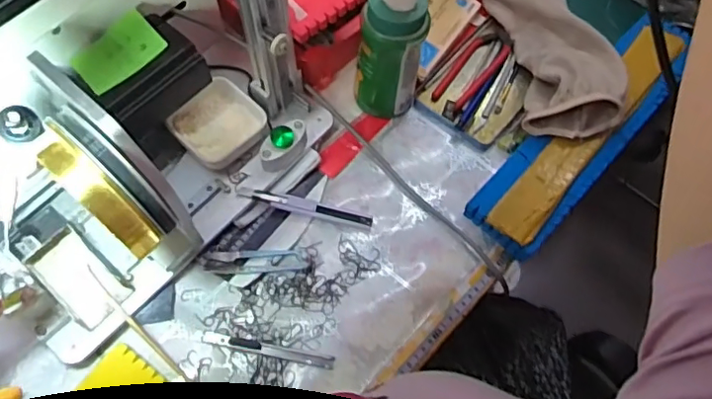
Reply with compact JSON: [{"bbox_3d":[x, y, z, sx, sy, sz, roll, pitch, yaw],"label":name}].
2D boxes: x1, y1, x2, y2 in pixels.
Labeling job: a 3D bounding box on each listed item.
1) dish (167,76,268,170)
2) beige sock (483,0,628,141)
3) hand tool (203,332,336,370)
[{"bbox_3d":[-0.140,-0.078,0.578,0.081,0.021,0.079,-42,73,-18],"label":"dish"},{"bbox_3d":[0.212,-0.182,0.626,0.095,0.069,0.265,-5,66,-4],"label":"beige sock"},{"bbox_3d":[-0.081,0.139,0.523,0.123,0.006,0.012,11,66,4],"label":"hand tool"}]

